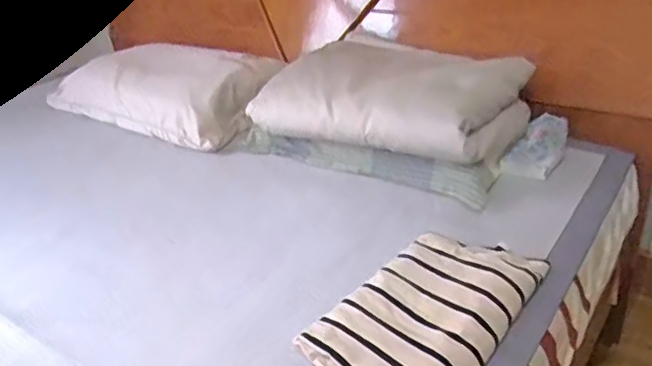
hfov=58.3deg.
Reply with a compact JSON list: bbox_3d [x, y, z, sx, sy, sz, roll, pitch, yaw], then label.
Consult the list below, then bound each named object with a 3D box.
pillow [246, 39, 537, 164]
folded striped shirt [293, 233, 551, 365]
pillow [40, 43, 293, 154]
[{"bbox_3d":[0.117,-0.199,1.218,0.533,0.157,0.305,19,37,35],"label":"pillow"},{"bbox_3d":[0.150,0.176,0.810,0.212,0.057,0.348,23,39,39],"label":"folded striped shirt"},{"bbox_3d":[-0.441,-0.258,1.563,0.609,0.176,0.344,15,35,31],"label":"pillow"}]

